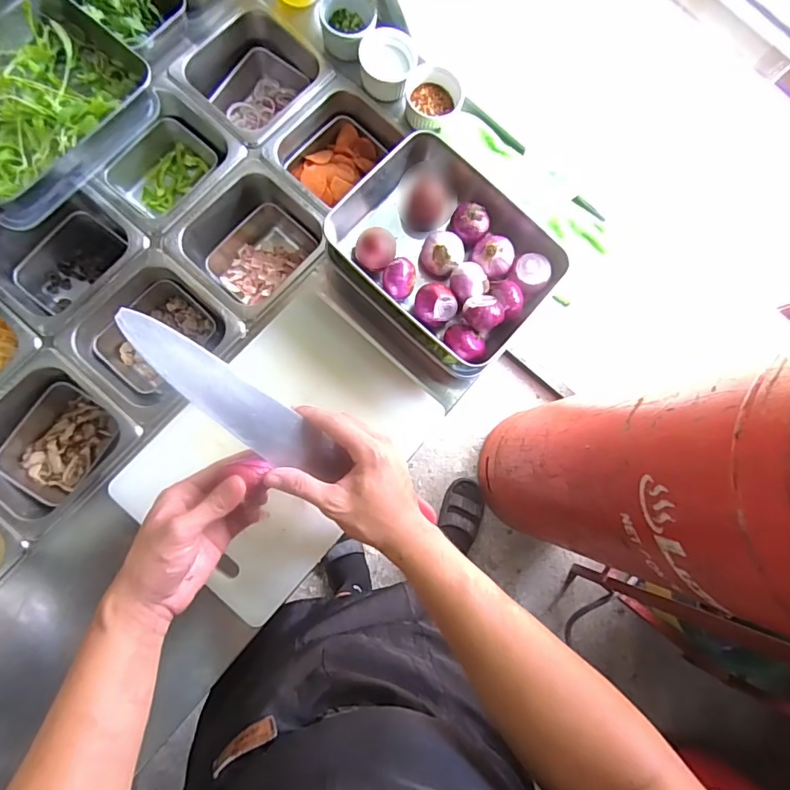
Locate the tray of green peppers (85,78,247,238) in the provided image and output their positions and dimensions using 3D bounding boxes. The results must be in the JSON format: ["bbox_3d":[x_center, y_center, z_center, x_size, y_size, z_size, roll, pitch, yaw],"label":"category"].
[{"bbox_3d":[-0.312,-0.306,0.680,0.155,0.097,0.178,41,81,0],"label":"tray of green peppers"}]

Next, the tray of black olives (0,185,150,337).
[{"bbox_3d":[-0.422,-0.168,0.650,0.184,0.110,0.134,-44,89,-9],"label":"tray of black olives"}]

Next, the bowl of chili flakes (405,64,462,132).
[{"bbox_3d":[0.049,-0.406,0.670,0.070,0.042,0.070,1,83,-6],"label":"bowl of chili flakes"}]

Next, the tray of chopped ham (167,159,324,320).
[{"bbox_3d":[-0.195,-0.199,0.675,0.167,0.104,0.174,41,81,0],"label":"tray of chopped ham"}]

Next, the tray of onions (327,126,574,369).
[{"bbox_3d":[0.062,-0.173,0.589,0.251,0.064,0.209,43,81,0],"label":"tray of onions"}]

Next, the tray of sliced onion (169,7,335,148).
[{"bbox_3d":[-0.201,-0.438,0.708,0.166,0.089,0.168,40,81,0],"label":"tray of sliced onion"}]

